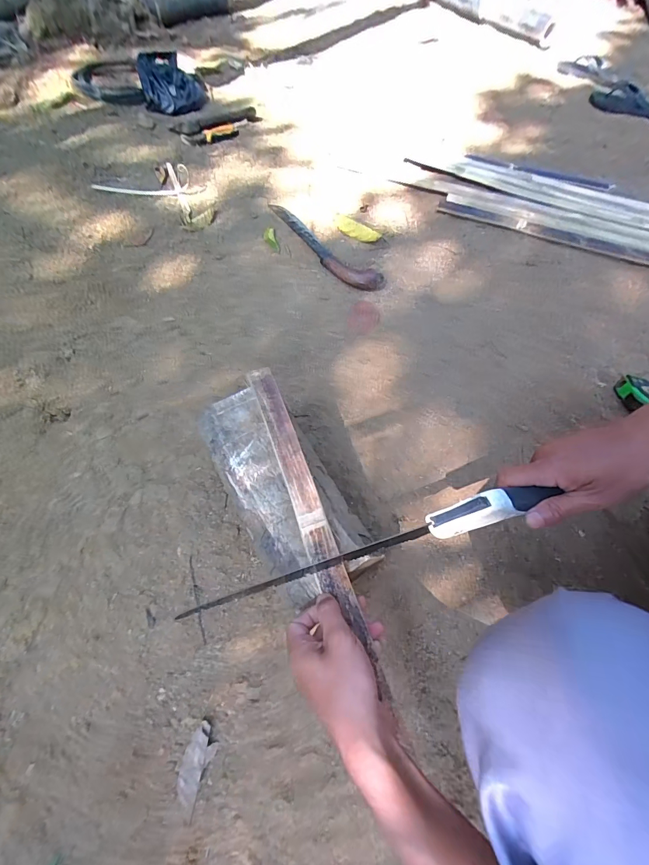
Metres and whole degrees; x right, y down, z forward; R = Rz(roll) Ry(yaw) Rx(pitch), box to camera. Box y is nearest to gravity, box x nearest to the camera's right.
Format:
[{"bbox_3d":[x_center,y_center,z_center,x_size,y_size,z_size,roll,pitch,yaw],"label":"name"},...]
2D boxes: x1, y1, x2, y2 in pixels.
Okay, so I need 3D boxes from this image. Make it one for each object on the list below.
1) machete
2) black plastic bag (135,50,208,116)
[{"bbox_3d":[-0.010,-0.453,0.870,0.092,0.024,0.393,-31,66,-17],"label":"machete"},{"bbox_3d":[-0.537,-1.245,1.294,0.217,0.087,0.265,-15,62,-10],"label":"black plastic bag"}]

